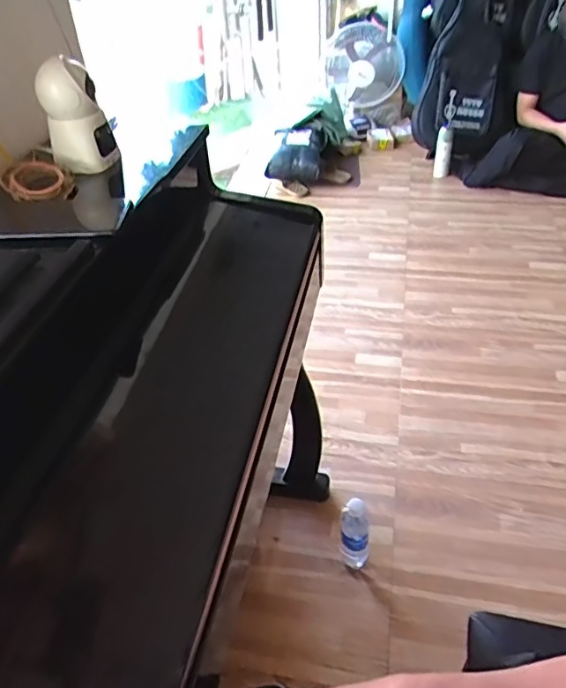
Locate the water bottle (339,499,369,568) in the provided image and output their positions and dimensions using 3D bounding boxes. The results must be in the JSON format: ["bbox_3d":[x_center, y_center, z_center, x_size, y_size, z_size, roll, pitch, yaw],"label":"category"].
[{"bbox_3d":[0.154,0.400,1.172,0.061,0.212,0.059,-2,43,2],"label":"water bottle"}]

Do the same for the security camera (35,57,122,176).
[{"bbox_3d":[-0.260,-0.287,0.692,0.077,0.121,0.062,-20,43,-17],"label":"security camera"}]

